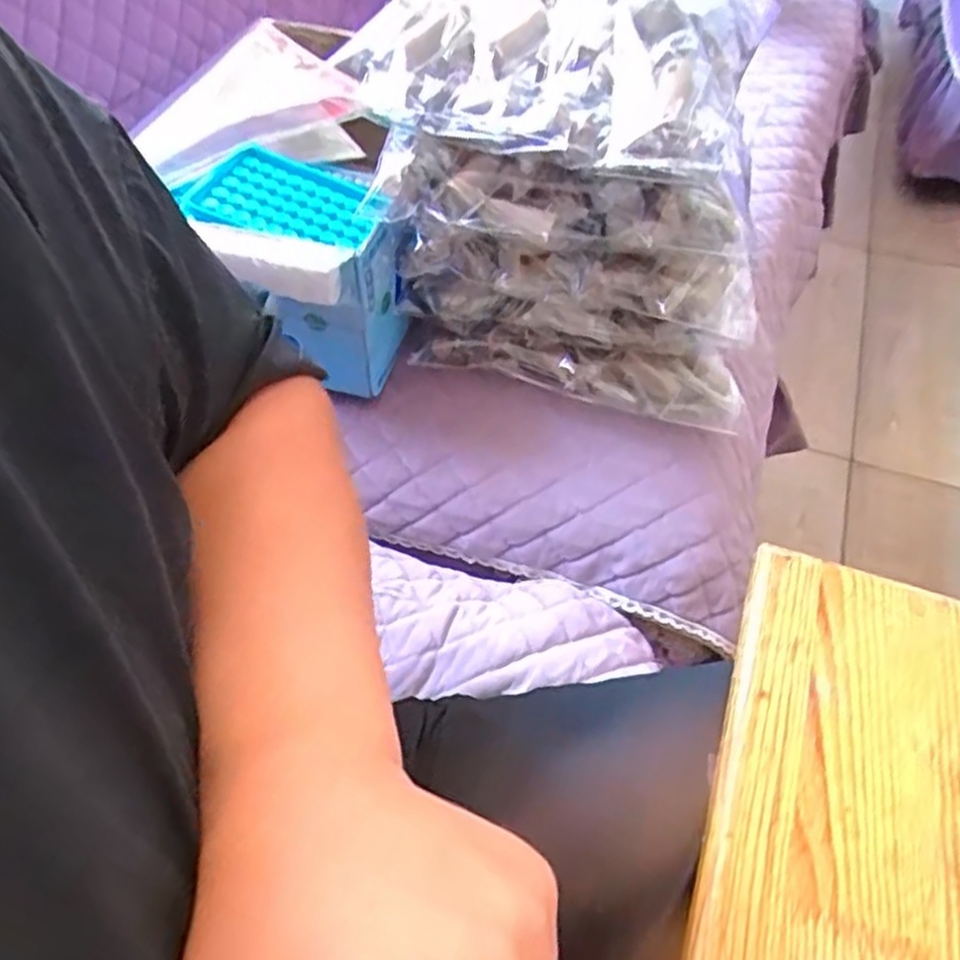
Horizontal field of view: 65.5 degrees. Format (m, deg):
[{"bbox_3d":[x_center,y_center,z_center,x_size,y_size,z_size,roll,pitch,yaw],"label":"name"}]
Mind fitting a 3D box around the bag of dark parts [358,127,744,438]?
[{"bbox_3d":[0.064,-0.141,0.539,0.264,0.168,0.063,13,52,9],"label":"bag of dark parts"}]

